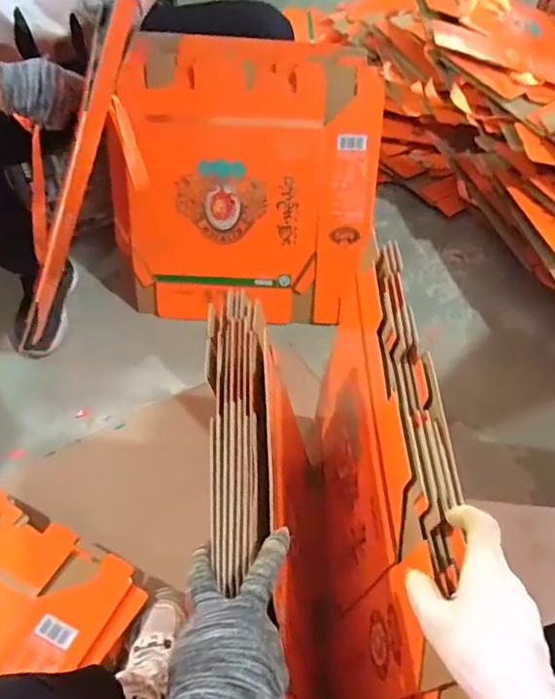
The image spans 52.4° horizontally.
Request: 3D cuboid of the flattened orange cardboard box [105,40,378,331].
[{"bbox_3d":[-0.064,-0.293,1.036,0.482,0.492,0.055,4,26,2],"label":"flattened orange cardboard box"}]

